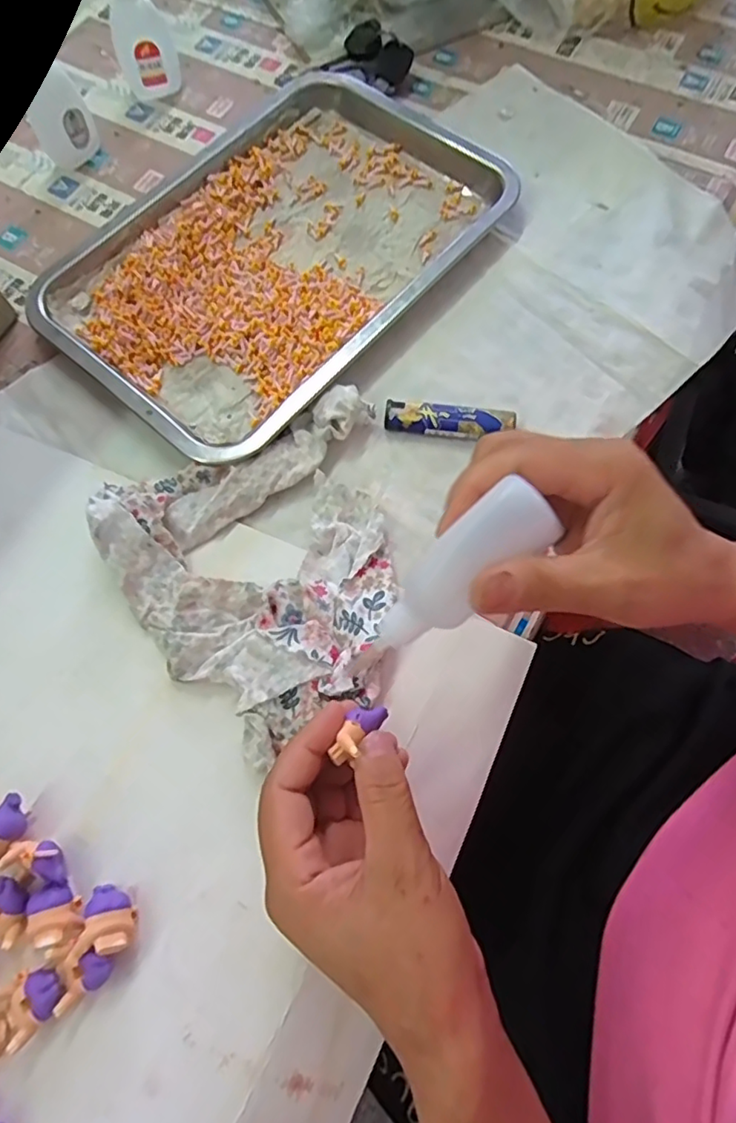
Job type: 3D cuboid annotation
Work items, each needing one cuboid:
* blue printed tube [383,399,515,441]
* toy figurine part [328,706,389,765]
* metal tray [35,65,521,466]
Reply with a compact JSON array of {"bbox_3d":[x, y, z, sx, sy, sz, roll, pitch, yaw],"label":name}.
[{"bbox_3d":[0.050,-0.087,0.369,0.078,0.012,0.020,9,70,4],"label":"blue printed tube"},{"bbox_3d":[-0.004,0.075,0.266,0.013,0.012,0.032,38,54,14],"label":"toy figurine part"},{"bbox_3d":[-0.073,-0.229,0.419,0.233,0.016,0.309,40,75,14],"label":"metal tray"}]

